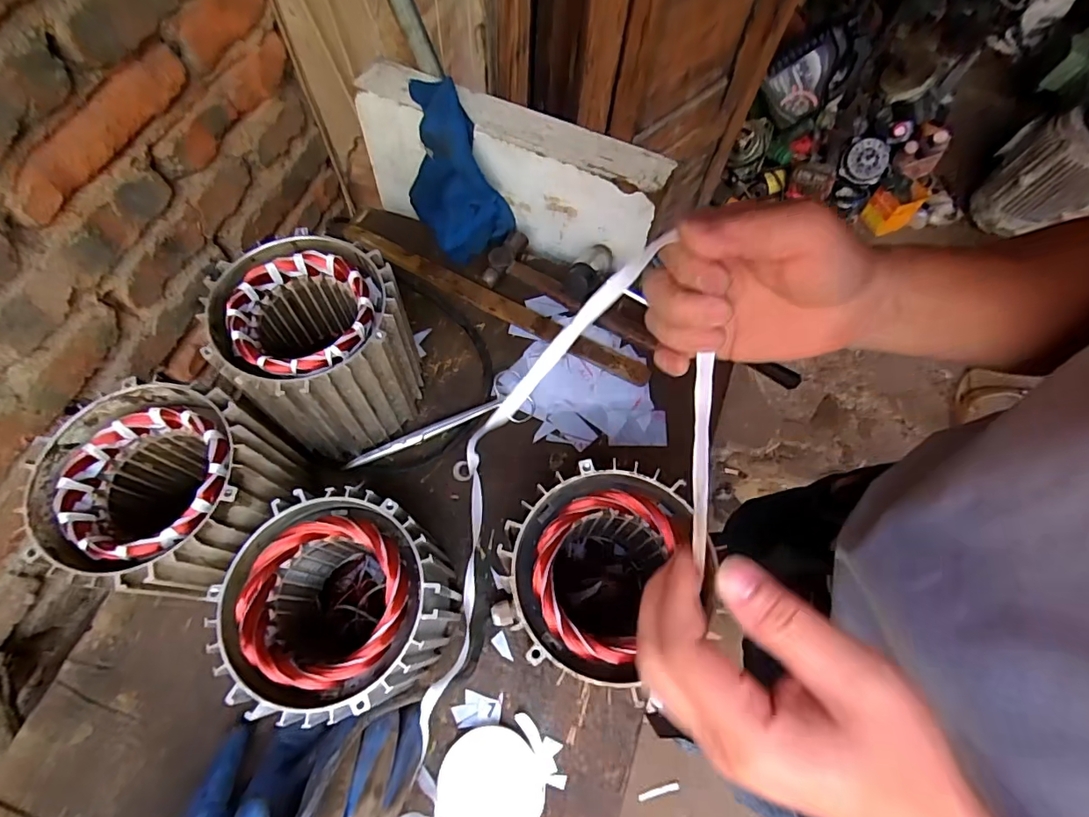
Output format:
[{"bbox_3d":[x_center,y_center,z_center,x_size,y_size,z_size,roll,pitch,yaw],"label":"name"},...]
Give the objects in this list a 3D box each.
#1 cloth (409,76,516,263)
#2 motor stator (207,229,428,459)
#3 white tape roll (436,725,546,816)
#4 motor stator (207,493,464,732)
[{"bbox_3d":[-0.103,-0.264,0.584,0.087,0.125,0.138,-30,71,-15],"label":"cloth"},{"bbox_3d":[-0.189,-0.049,0.467,0.134,0.148,0.130,-25,70,-13],"label":"motor stator"},{"bbox_3d":[-0.041,0.296,0.414,0.080,0.013,0.078,1,66,-3],"label":"white tape roll"},{"bbox_3d":[-0.147,0.148,0.403,0.138,0.127,0.137,1,66,-3],"label":"motor stator"}]

